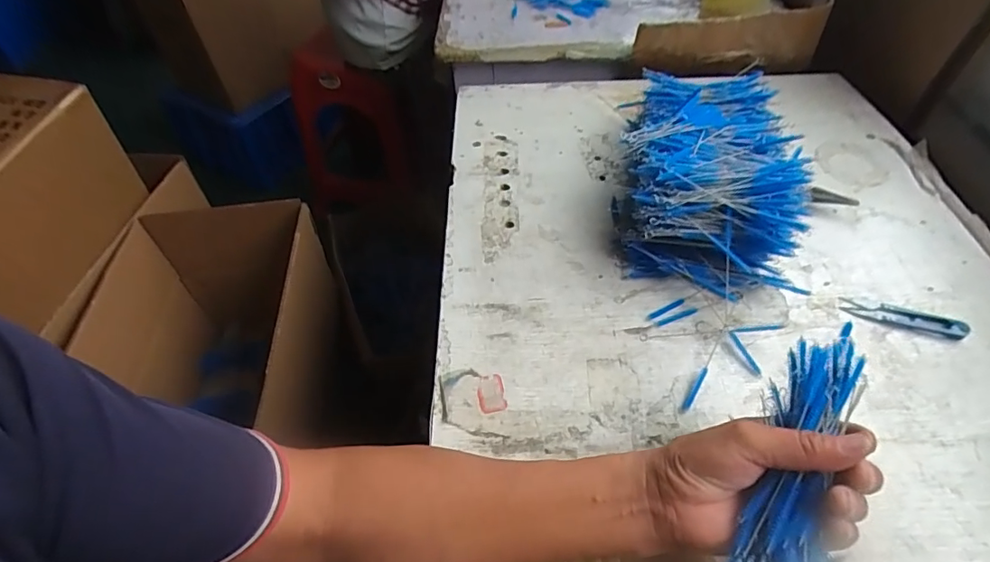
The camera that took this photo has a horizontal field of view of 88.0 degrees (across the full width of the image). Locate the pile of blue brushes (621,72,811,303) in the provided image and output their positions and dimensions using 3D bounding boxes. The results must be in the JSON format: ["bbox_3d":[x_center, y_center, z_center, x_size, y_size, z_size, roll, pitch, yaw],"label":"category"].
[{"bbox_3d":[0.233,-0.134,0.579,0.165,0.101,0.310,6,50,8],"label":"pile of blue brushes"}]

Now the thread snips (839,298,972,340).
[{"bbox_3d":[0.390,0.033,0.490,0.104,0.009,0.023,14,51,14],"label":"thread snips"}]

